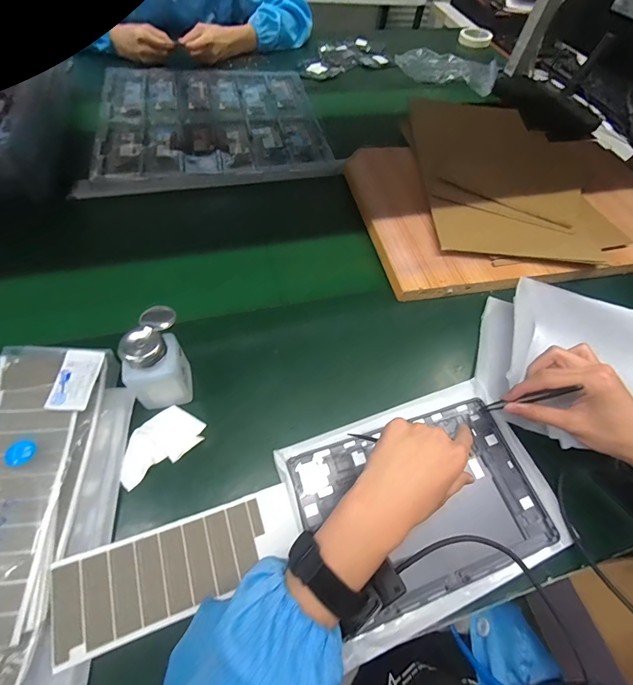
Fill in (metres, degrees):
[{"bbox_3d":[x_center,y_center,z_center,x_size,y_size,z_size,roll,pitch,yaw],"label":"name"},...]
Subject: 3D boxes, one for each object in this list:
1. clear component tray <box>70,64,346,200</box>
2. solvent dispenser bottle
[{"bbox_3d":[-0.232,-0.484,0.746,0.471,0.027,0.462,-9,60,-12],"label":"clear component tray"},{"bbox_3d":[-0.171,0.020,0.379,0.052,0.107,0.074,-2,59,-7],"label":"solvent dispenser bottle"}]

